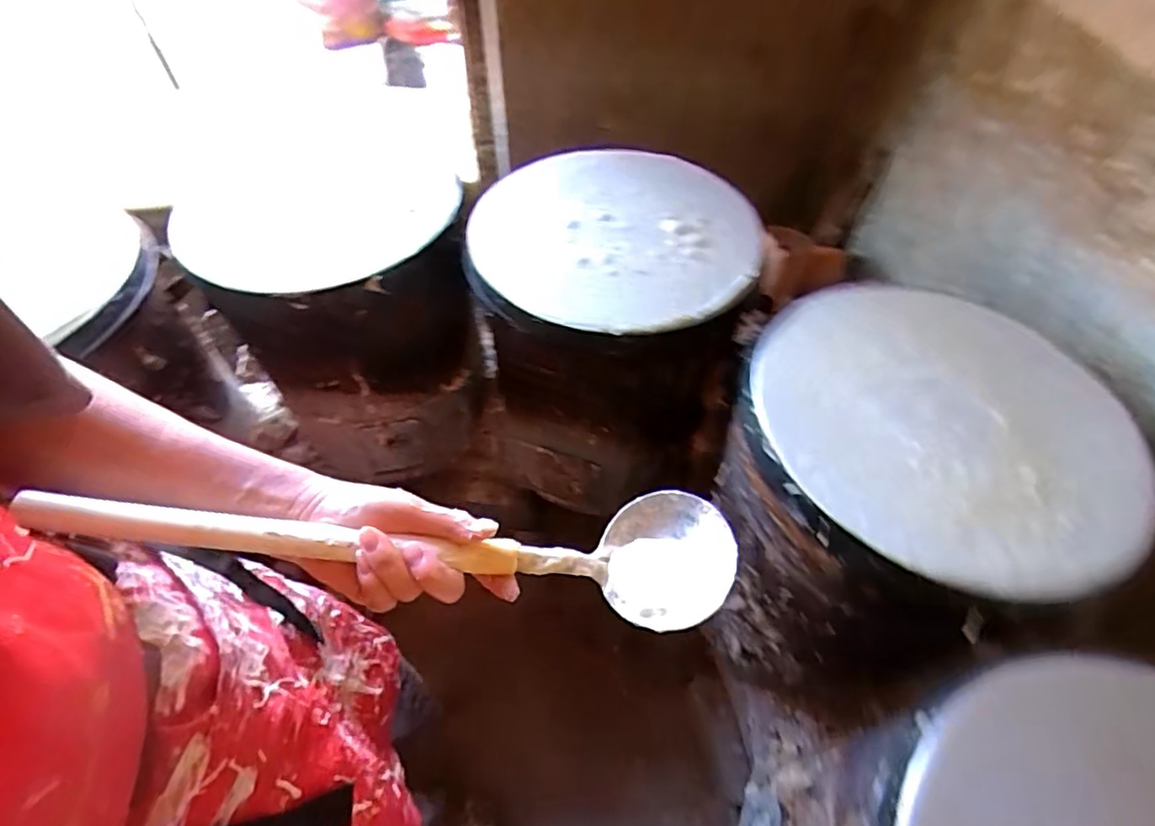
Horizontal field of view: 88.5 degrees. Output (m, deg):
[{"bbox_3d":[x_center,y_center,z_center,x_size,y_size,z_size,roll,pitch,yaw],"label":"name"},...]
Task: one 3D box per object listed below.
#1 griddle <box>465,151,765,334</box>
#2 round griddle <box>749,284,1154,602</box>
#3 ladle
[{"bbox_3d":[0.047,-0.234,0.763,0.361,0.023,0.348,1,56,-1],"label":"griddle"},{"bbox_3d":[0.351,0.004,0.588,0.319,0.041,0.359,-18,58,-13],"label":"round griddle"},{"bbox_3d":[-0.093,0.077,0.367,0.391,0.053,0.088,9,54,-14],"label":"ladle"}]

